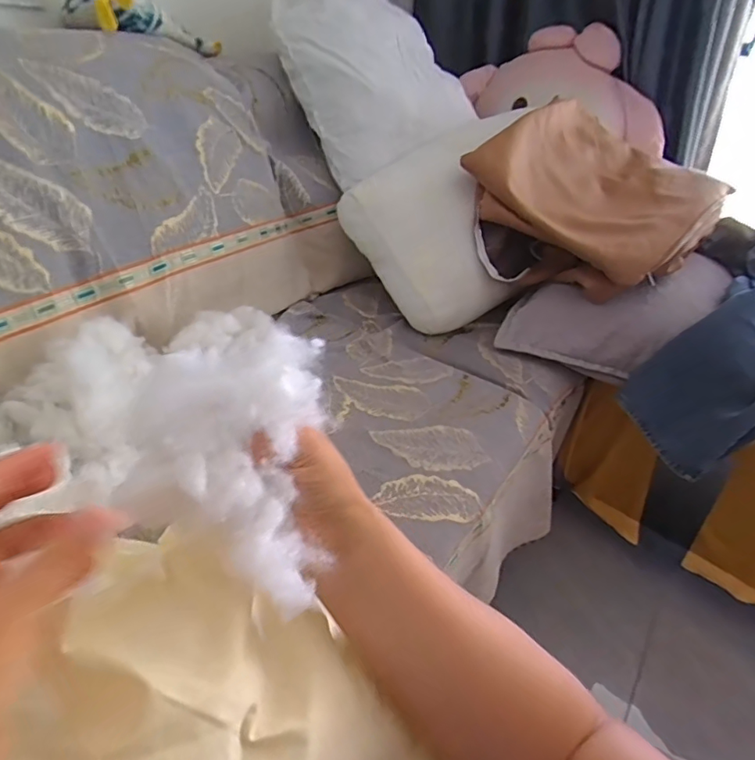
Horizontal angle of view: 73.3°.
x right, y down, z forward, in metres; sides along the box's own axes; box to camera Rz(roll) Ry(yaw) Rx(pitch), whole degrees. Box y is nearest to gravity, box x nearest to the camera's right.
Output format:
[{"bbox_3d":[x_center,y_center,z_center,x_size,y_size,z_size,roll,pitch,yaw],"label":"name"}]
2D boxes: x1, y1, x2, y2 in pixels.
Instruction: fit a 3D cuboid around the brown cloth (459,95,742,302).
[{"bbox_3d":[0.433,-0.354,1.037,0.370,0.257,0.417,-18,42,-30],"label":"brown cloth"}]

